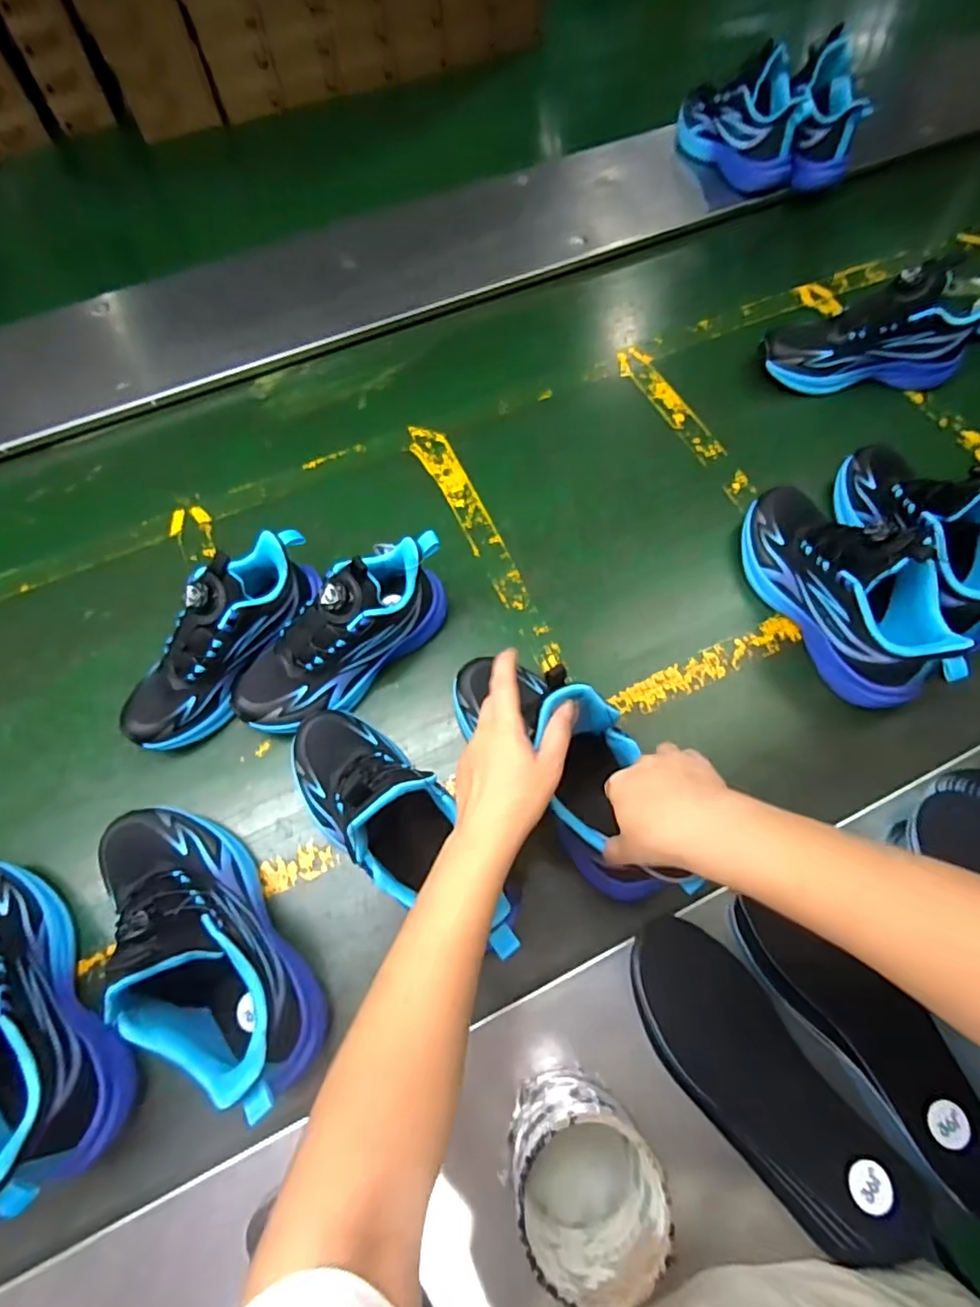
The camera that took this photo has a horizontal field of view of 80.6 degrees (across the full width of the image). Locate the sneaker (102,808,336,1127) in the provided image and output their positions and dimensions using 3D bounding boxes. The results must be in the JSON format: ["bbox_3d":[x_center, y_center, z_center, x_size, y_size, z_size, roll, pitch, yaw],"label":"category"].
[{"bbox_3d":[-0.220,0.216,0.439,0.090,0.123,0.247,-36,70,-13],"label":"sneaker"}]

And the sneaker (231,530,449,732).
[{"bbox_3d":[-0.138,-0.015,0.549,0.231,0.119,0.082,-42,72,-15],"label":"sneaker"}]

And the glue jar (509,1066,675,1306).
[{"bbox_3d":[0.056,0.321,0.364,0.074,0.132,0.083,-14,67,-5],"label":"glue jar"}]

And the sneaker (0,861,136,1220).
[{"bbox_3d":[-0.363,0.260,0.417,0.087,0.142,0.248,-40,71,-14],"label":"sneaker"}]

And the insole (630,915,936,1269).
[{"bbox_3d":[0.192,0.308,0.407,0.083,0.023,0.221,-33,70,-12],"label":"insole"}]

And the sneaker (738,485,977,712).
[{"bbox_3d":[0.344,-0.076,0.560,0.084,0.137,0.252,-23,68,-8],"label":"sneaker"}]

